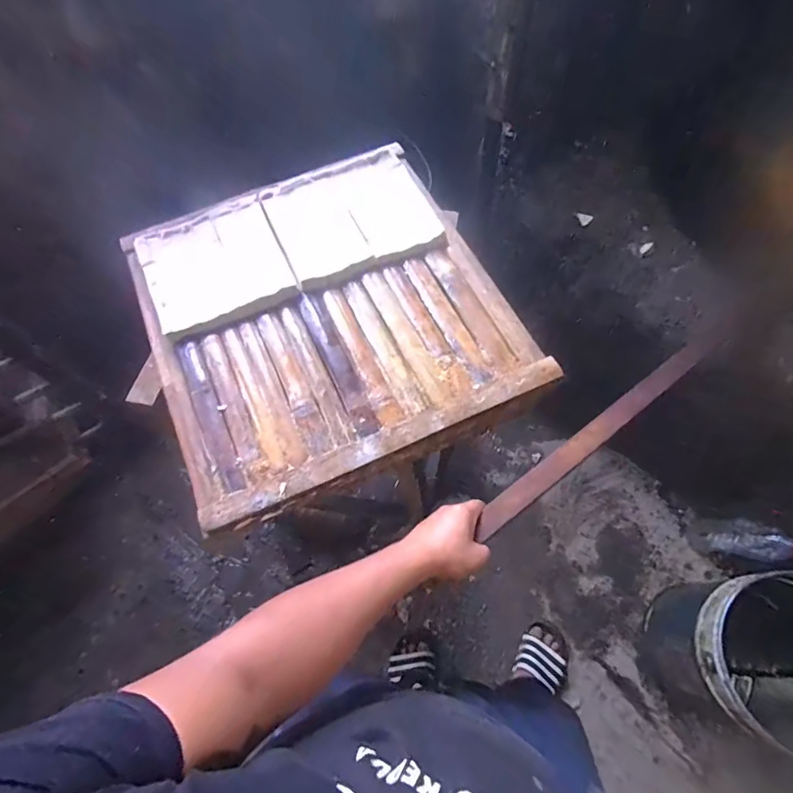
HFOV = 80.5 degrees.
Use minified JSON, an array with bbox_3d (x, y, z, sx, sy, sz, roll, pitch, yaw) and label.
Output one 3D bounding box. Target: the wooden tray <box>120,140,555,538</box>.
[{"bbox_3d":[-0.106,-0.116,0.750,0.556,0.056,0.514,-23,66,-8],"label":"wooden tray"}]

